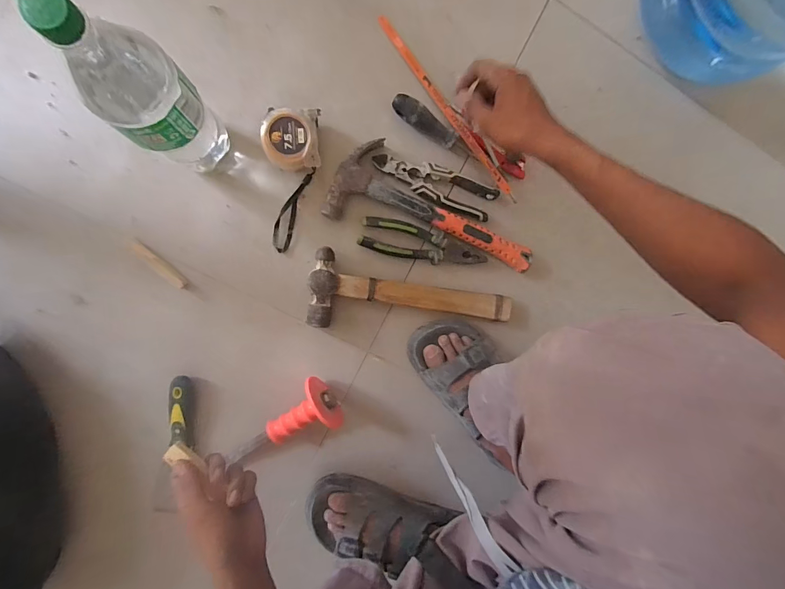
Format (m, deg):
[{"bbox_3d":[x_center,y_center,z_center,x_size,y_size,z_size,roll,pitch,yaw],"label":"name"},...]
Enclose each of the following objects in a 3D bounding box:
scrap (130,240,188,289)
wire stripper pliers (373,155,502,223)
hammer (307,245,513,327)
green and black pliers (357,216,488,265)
[{"bbox_3d":[-0.313,-0.041,0.500,0.089,0.016,0.015,43,88,-9],"label":"scrap"},{"bbox_3d":[0.063,-0.157,0.545,0.183,0.011,0.057,15,92,-9],"label":"wire stripper pliers"},{"bbox_3d":[0.030,-0.004,0.546,0.299,0.034,0.108,3,94,-9],"label":"hammer"},{"bbox_3d":[0.047,-0.072,0.549,0.186,0.021,0.051,13,93,-9],"label":"green and black pliers"}]

